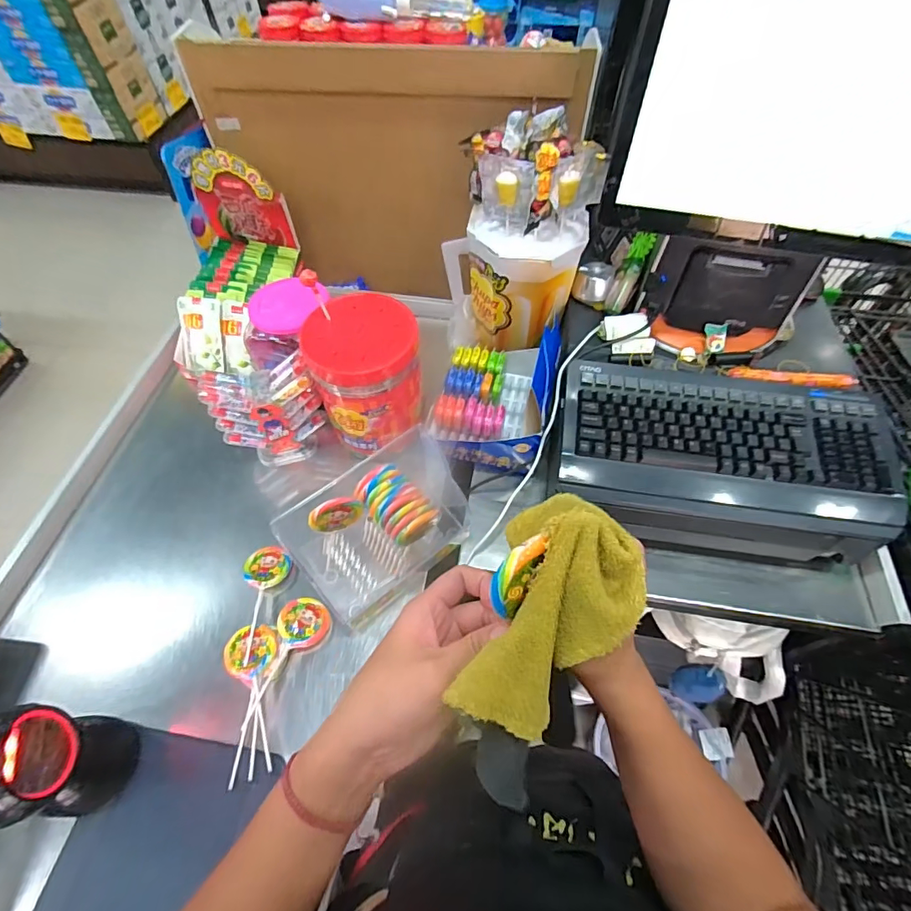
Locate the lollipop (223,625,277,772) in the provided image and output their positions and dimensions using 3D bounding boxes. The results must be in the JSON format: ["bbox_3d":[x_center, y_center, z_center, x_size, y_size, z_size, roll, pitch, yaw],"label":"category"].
[{"bbox_3d":[-0.239,0.274,0.548,0.060,0.018,0.148,-6,58,-4],"label":"lollipop"}]

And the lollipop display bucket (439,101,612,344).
[{"bbox_3d":[0.084,-0.292,0.699,0.204,0.296,0.179,3,57,2],"label":"lollipop display bucket"}]

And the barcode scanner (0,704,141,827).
[{"bbox_3d":[-0.388,0.301,0.466,0.079,0.149,0.092,1,57,1],"label":"barcode scanner"}]

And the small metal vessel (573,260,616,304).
[{"bbox_3d":[0.217,-0.272,0.747,0.055,0.036,0.054,18,59,12],"label":"small metal vessel"}]

